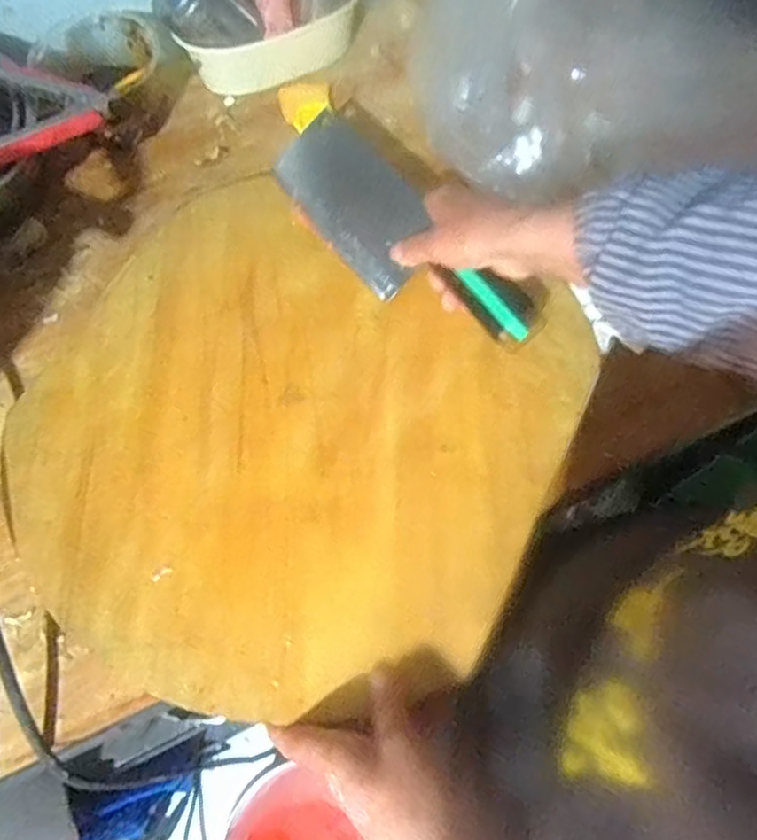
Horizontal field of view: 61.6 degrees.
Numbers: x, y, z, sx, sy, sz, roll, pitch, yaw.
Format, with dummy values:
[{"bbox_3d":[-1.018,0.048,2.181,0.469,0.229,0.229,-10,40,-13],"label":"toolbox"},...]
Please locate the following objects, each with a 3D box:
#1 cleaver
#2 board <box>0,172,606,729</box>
[{"bbox_3d":[0.015,-0.139,0.484,0.074,0.024,0.249,-43,70,10],"label":"cleaver"},{"bbox_3d":[-0.065,0.007,0.441,0.355,0.014,0.339,23,69,12],"label":"board"}]

